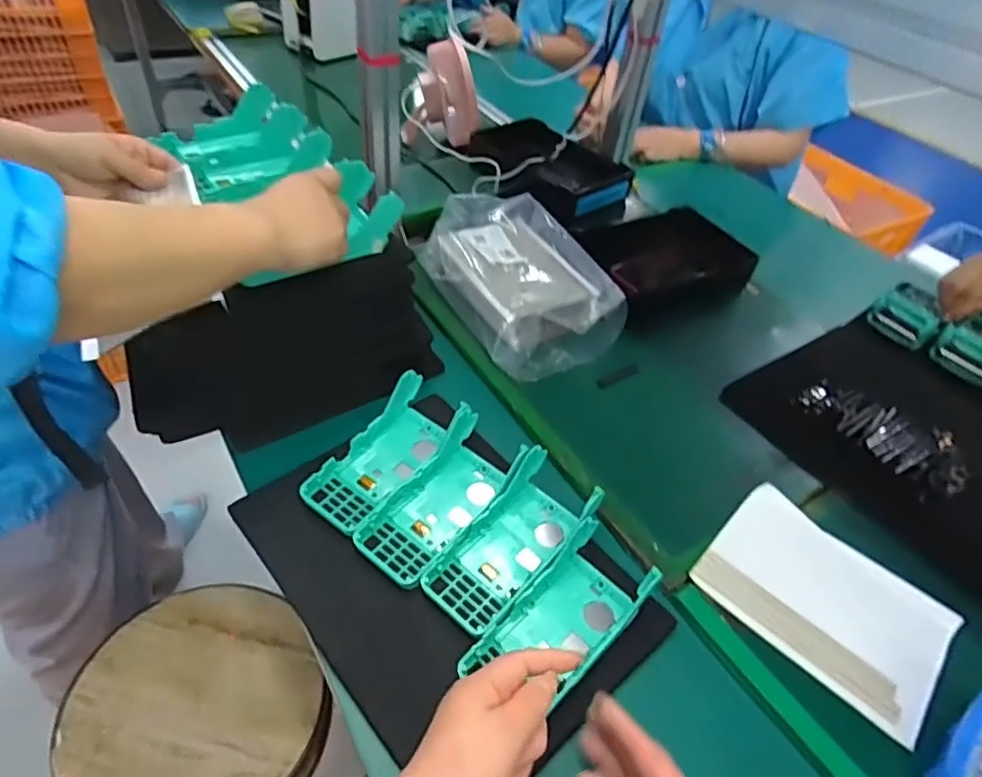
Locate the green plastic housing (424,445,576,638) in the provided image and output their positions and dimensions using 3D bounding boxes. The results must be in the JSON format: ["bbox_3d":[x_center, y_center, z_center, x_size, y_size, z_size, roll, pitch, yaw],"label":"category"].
[{"bbox_3d":[0.016,0.133,0.546,0.075,0.054,0.159,29,46,22],"label":"green plastic housing"}]

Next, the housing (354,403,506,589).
[{"bbox_3d":[-0.046,0.094,0.566,0.071,0.050,0.165,29,46,23],"label":"housing"}]

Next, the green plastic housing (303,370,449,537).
[{"bbox_3d":[-0.104,0.061,0.598,0.074,0.051,0.158,30,46,23],"label":"green plastic housing"}]

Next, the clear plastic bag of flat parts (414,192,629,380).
[{"bbox_3d":[0.034,-0.150,0.793,0.191,0.063,0.300,-12,45,-21],"label":"clear plastic bag of flat parts"}]

